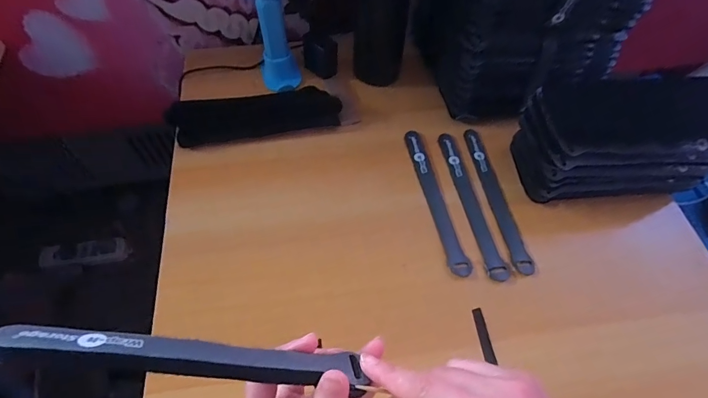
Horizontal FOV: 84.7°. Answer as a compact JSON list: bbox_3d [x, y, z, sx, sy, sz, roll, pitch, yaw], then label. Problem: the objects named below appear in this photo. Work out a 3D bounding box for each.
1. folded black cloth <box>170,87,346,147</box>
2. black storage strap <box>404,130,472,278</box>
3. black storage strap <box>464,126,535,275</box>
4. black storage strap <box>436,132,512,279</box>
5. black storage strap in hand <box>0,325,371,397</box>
[{"bbox_3d":[-0.129,-0.110,0.501,0.220,0.032,0.052,-8,60,-6],"label":"folded black cloth"},{"bbox_3d":[0.093,-0.005,0.452,0.022,0.004,0.199,-7,57,-8],"label":"black storage strap"},{"bbox_3d":[0.165,-0.006,0.453,0.021,0.004,0.196,-7,57,-3],"label":"black storage strap"},{"bbox_3d":[0.133,0.000,0.451,0.021,0.004,0.198,-10,57,-4],"label":"black storage strap"},{"bbox_3d":[-0.086,0.089,0.218,0.190,0.016,0.020,12,58,-16],"label":"black storage strap in hand"}]

